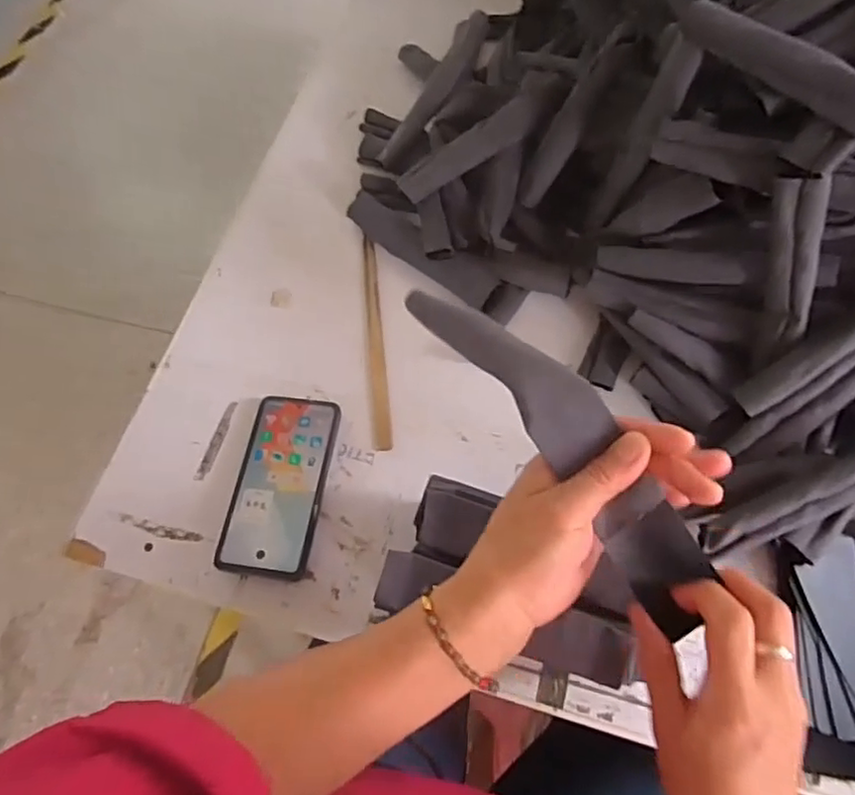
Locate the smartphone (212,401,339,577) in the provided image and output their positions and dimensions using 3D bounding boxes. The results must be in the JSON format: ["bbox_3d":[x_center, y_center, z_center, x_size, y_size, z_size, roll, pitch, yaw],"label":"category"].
[{"bbox_3d":[-0.131,0.076,0.572,0.078,0.017,0.164,7,63,6],"label":"smartphone"}]

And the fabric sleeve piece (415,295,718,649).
[{"bbox_3d":[0.080,0.027,0.363,0.045,0.044,0.239,-38,90,-13],"label":"fabric sleeve piece"}]

